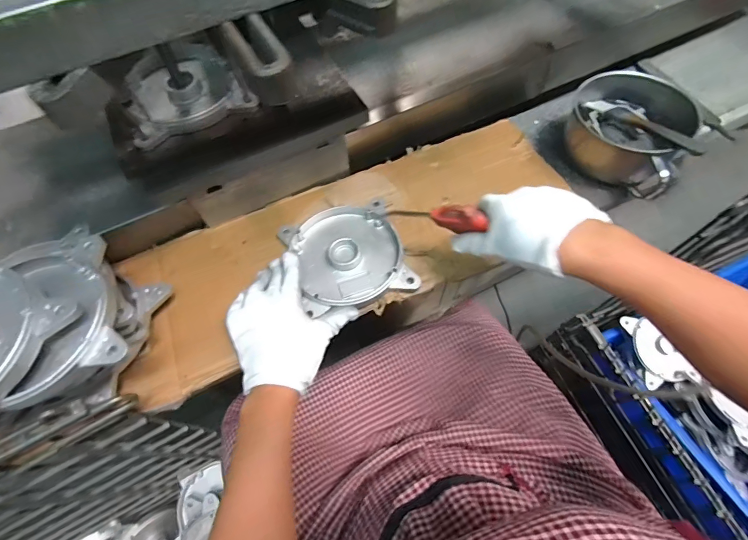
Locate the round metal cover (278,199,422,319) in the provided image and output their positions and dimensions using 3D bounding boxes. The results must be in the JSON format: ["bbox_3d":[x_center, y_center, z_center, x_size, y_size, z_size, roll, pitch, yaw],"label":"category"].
[{"bbox_3d":[-0.033,-0.019,0.487,0.134,0.019,0.136,-17,64,-7],"label":"round metal cover"}]

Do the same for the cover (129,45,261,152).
[{"bbox_3d":[-0.236,-0.231,0.481,0.134,0.024,0.149,-25,65,-11],"label":"cover"}]

